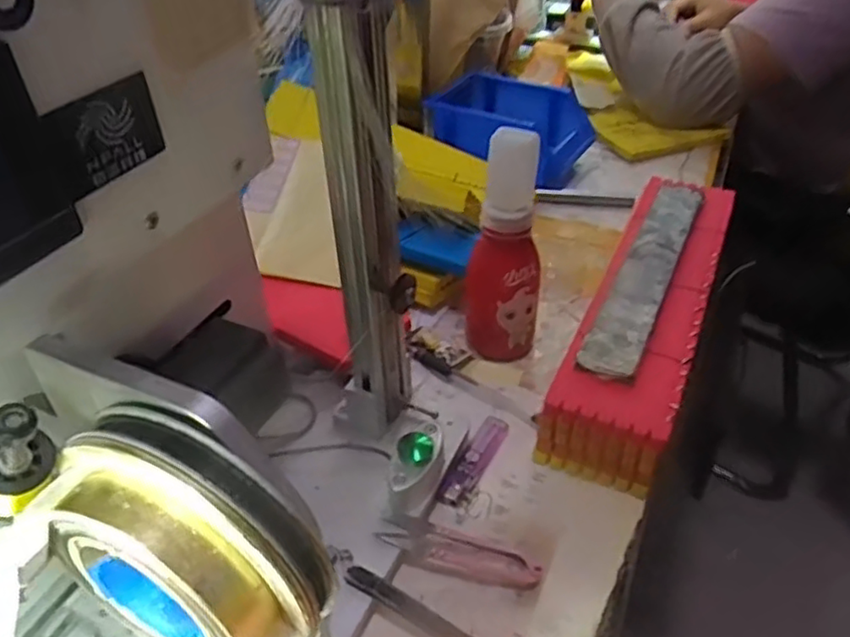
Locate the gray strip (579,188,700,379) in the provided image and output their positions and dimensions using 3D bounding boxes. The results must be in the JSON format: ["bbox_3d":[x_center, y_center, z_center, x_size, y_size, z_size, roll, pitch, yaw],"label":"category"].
[{"bbox_3d":[0.184,-0.045,0.553,0.038,0.011,0.274,18,44,21],"label":"gray strip"}]

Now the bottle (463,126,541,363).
[{"bbox_3d":[0.065,-0.051,0.518,0.051,0.172,0.054,-29,48,-29],"label":"bottle"}]

